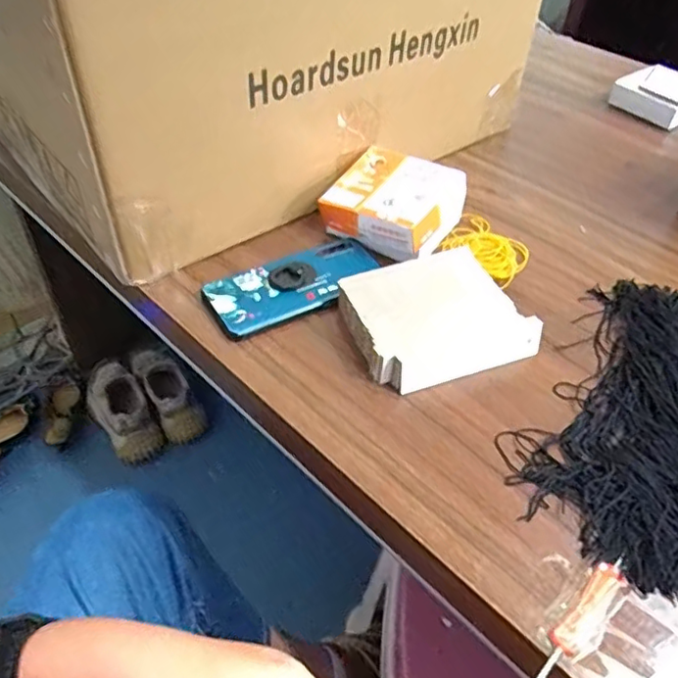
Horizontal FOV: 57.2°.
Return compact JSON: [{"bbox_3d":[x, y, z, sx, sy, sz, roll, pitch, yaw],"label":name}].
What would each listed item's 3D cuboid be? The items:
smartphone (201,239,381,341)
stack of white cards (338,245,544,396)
[{"bbox_3d":[-0.037,-0.052,0.559,0.162,0.018,0.070,-25,52,-22],"label":"smartphone"},{"bbox_3d":[0.081,-0.021,0.521,0.142,0.038,0.113,-14,49,-13],"label":"stack of white cards"}]

